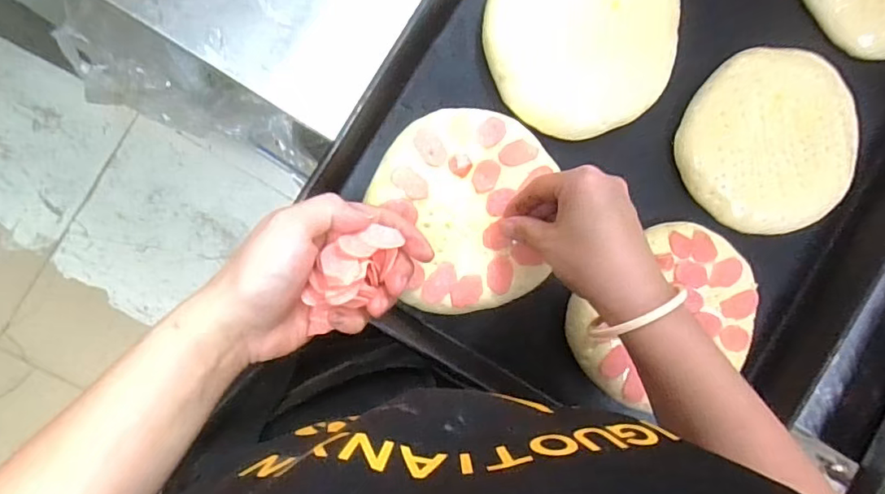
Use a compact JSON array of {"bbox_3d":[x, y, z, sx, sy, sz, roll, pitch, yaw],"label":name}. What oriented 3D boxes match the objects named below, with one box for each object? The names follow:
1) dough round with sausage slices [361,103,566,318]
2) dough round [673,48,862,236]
[{"bbox_3d":[0.015,-0.027,0.404,0.127,0.016,0.145,4,91,-9],"label":"dough round with sausage slices"},{"bbox_3d":[0.265,-0.082,0.443,0.149,0.018,0.138,0,92,-9],"label":"dough round"}]

